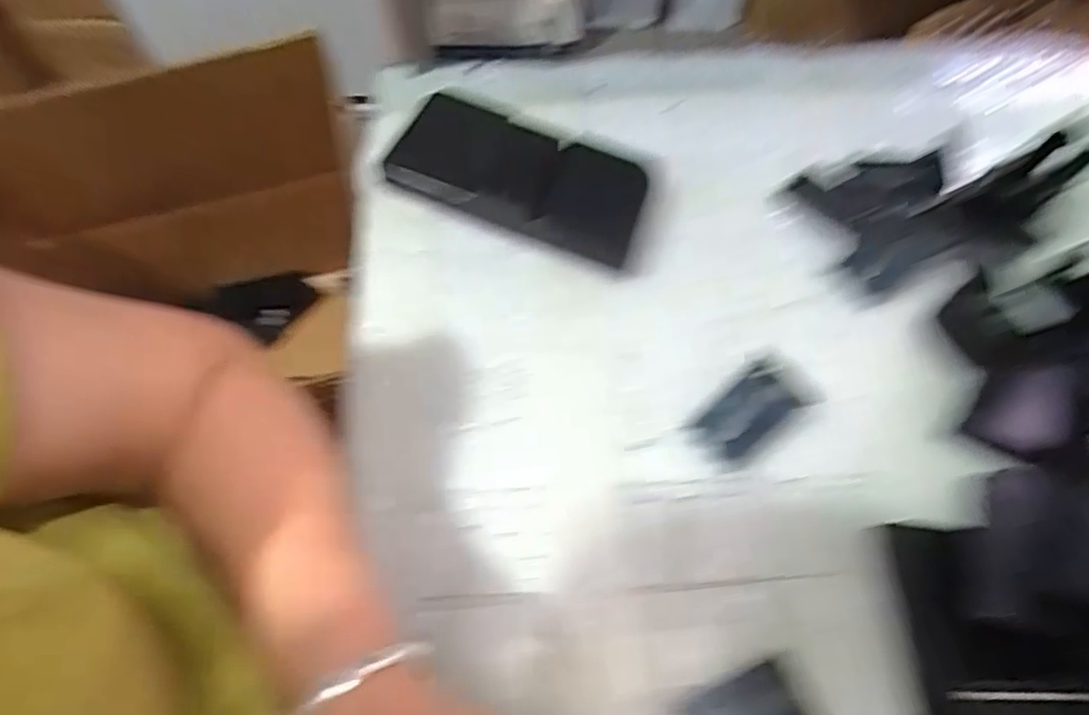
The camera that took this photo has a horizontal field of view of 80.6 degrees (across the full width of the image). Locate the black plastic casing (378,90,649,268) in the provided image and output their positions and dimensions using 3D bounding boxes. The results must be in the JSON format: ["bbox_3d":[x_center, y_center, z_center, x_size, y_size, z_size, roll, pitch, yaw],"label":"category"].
[{"bbox_3d":[-0.014,-0.108,0.392,0.149,0.032,0.064,21,68,11],"label":"black plastic casing"}]

